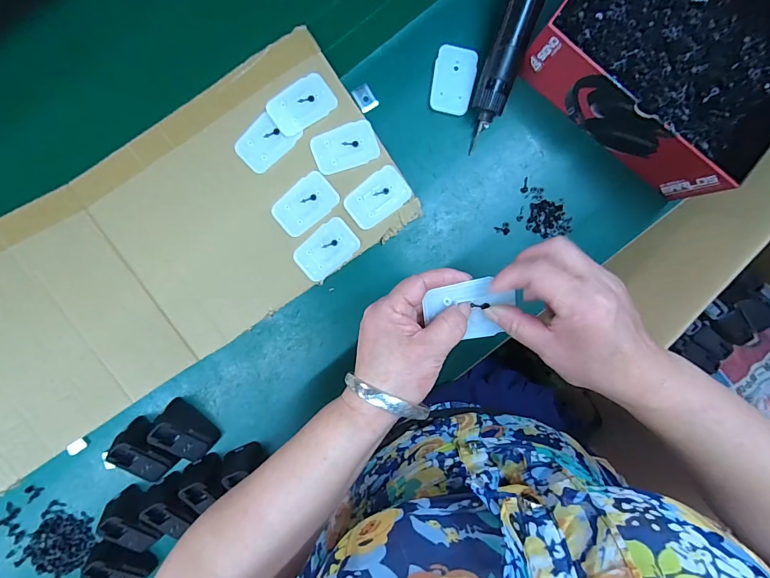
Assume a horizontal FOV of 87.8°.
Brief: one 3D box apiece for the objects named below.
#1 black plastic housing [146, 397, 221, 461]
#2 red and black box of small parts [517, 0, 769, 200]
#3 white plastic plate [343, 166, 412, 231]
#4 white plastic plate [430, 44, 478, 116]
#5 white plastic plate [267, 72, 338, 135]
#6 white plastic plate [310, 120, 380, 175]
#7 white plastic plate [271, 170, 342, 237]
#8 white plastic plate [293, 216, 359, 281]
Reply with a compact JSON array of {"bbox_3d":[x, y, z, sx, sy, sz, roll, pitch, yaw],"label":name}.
[{"bbox_3d":[-0.225,0.162,0.448,0.069,0.039,0.040,41,92,-8],"label":"black plastic housing"},{"bbox_3d":[0.304,-0.255,0.419,0.234,0.085,0.212,37,93,-8],"label":"red and black box of small parts"},{"bbox_3d":[-0.008,-0.102,0.445,0.070,0.004,0.046,-38,96,0],"label":"white plastic plate"},{"bbox_3d":[0.077,-0.232,0.446,0.044,0.007,0.068,9,94,-4],"label":"white plastic plate"},{"bbox_3d":[-0.089,-0.198,0.432,0.069,0.006,0.044,-35,96,0],"label":"white plastic plate"},{"bbox_3d":[-0.043,-0.155,0.439,0.070,0.005,0.044,-21,96,-2],"label":"white plastic plate"},{"bbox_3d":[-0.087,-0.093,0.440,0.070,0.004,0.044,-41,96,0],"label":"white plastic plate"},{"bbox_3d":[-0.065,-0.044,0.447,0.069,0.005,0.046,-40,96,0],"label":"white plastic plate"}]

